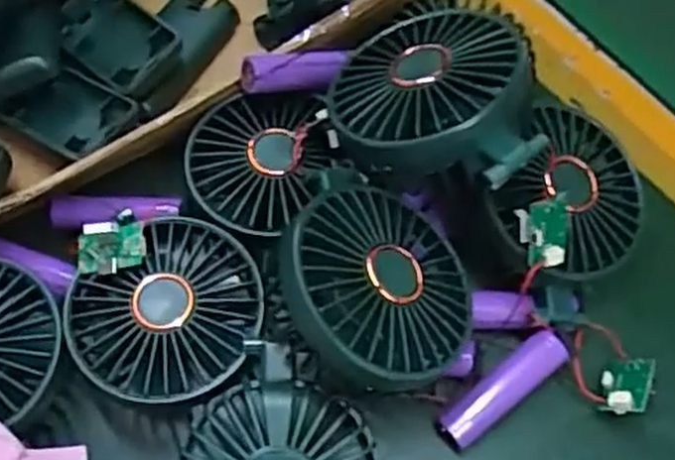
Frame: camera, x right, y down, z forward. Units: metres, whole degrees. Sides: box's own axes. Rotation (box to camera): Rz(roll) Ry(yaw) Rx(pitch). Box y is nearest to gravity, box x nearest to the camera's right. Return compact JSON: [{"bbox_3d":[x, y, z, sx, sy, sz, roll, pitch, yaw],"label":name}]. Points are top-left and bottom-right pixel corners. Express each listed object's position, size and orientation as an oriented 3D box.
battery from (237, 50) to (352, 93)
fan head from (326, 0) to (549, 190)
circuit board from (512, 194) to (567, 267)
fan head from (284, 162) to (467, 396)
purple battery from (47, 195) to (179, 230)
[{"bbox_3d":[-0.020,-0.079,0.387,0.057,0.021,0.020,-14,61,-29],"label":"battery"},{"bbox_3d":[0.044,-0.057,0.345,0.094,0.040,0.094,-11,53,14],"label":"fan head"},{"bbox_3d":[0.089,0.000,0.338,0.019,0.014,0.029,-11,106,-23],"label":"circuit board"},{"bbox_3d":[0.016,0.022,0.322,0.086,0.021,0.083,45,48,-2],"label":"fan head"},{"bbox_3d":[-0.114,-0.010,0.400,0.064,0.017,0.014,-1,62,-2],"label":"purple battery"}]

